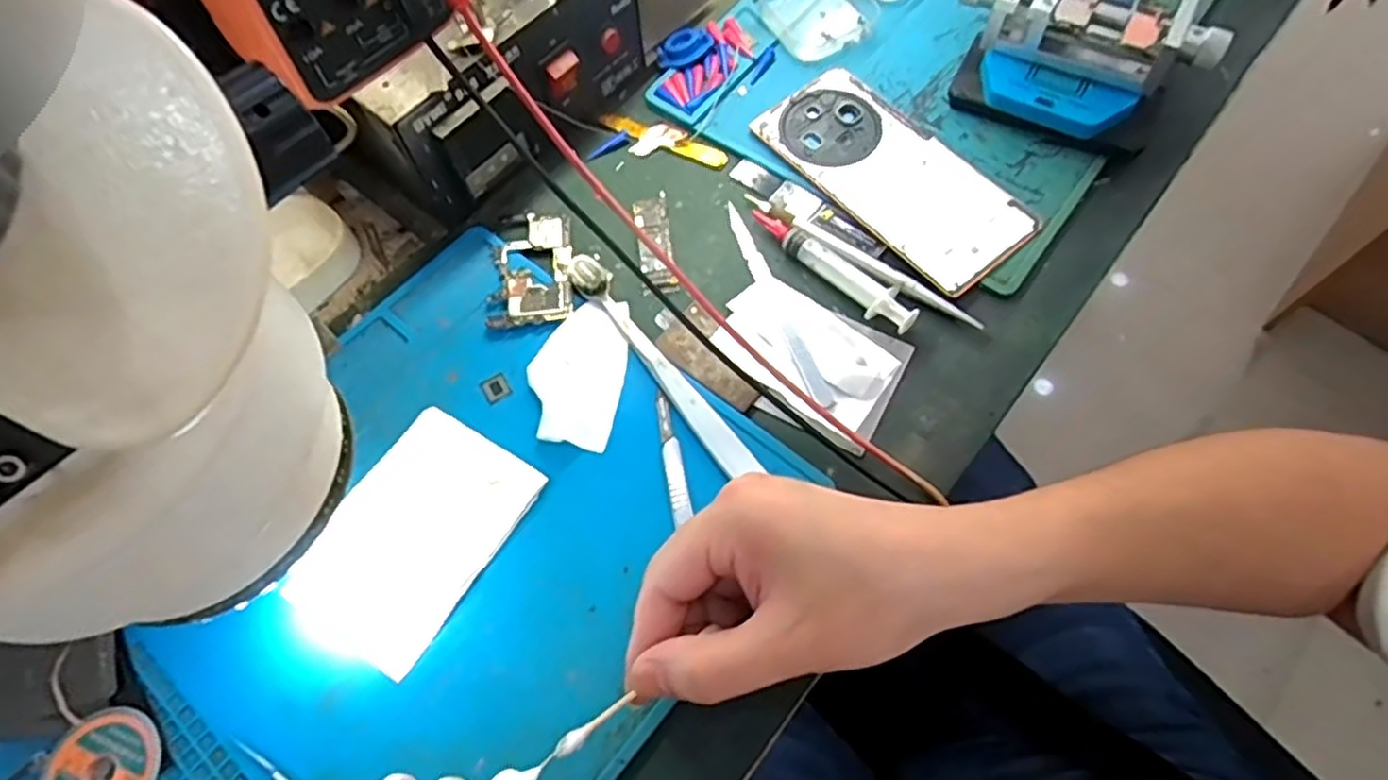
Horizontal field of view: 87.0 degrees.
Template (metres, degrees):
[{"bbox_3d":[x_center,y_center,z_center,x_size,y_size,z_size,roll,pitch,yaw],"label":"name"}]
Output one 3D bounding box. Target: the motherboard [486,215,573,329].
[{"bbox_3d":[-0.087,-0.067,0.397,0.044,0.005,0.071,-3,65,-1],"label":"motherboard"}]

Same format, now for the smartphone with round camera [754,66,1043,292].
[{"bbox_3d":[0.112,-0.124,0.413,0.076,0.008,0.159,-36,70,-15],"label":"smartphone with round camera"}]

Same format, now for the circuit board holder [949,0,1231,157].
[{"bbox_3d":[0.211,-0.192,0.413,0.136,0.059,0.089,32,69,14],"label":"circuit board holder"}]

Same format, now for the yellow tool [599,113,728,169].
[{"bbox_3d":[-0.018,-0.150,0.438,0.083,0.004,0.014,25,68,12],"label":"yellow tool"}]

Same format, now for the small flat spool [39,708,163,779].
[{"bbox_3d":[-0.236,0.153,0.294,0.042,0.013,0.043,0,65,1],"label":"small flat spool"}]

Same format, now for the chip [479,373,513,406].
[{"bbox_3d":[-0.100,-0.001,0.370,0.013,0.004,0.015,-30,68,-12],"label":"chip"}]

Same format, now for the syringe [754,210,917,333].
[{"bbox_3d":[0.072,-0.067,0.385,0.105,0.011,0.020,41,72,17],"label":"syringe"}]

